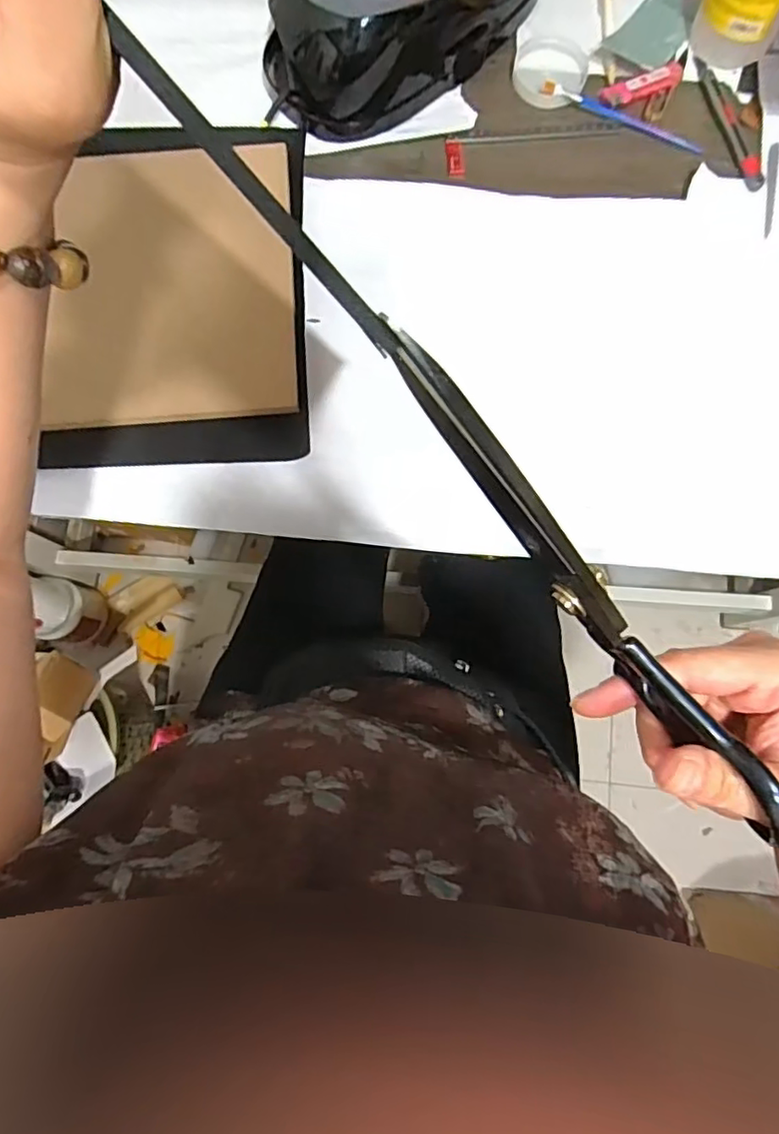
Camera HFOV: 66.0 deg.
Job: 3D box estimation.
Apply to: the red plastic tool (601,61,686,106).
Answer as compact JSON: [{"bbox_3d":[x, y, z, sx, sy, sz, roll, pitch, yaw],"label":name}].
[{"bbox_3d":[0.245,-0.464,0.578,0.080,0.012,0.021,-16,80,-4],"label":"red plastic tool"}]

